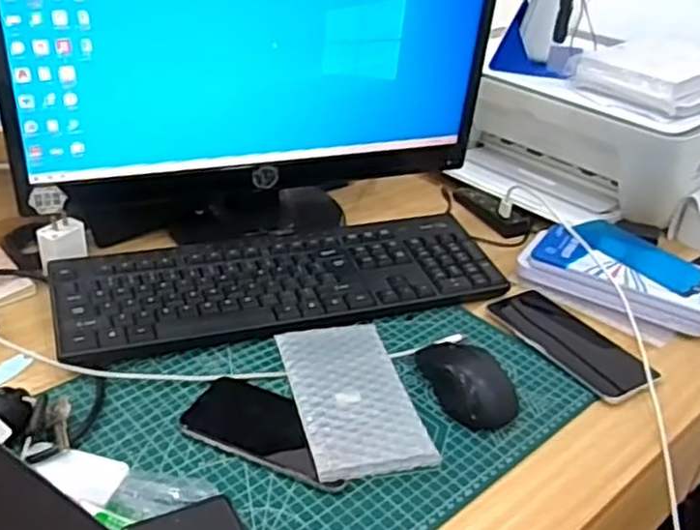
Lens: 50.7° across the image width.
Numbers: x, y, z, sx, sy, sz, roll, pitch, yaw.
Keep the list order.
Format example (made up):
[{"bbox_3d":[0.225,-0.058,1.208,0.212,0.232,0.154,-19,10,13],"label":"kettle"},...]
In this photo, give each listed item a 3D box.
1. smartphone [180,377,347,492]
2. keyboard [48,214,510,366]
[{"bbox_3d":[-0.062,0.126,0.576,0.141,0.008,0.062,16,44,22],"label":"smartphone"},{"bbox_3d":[-0.060,0.014,0.736,0.432,0.020,0.137,-9,33,-21],"label":"keyboard"}]

